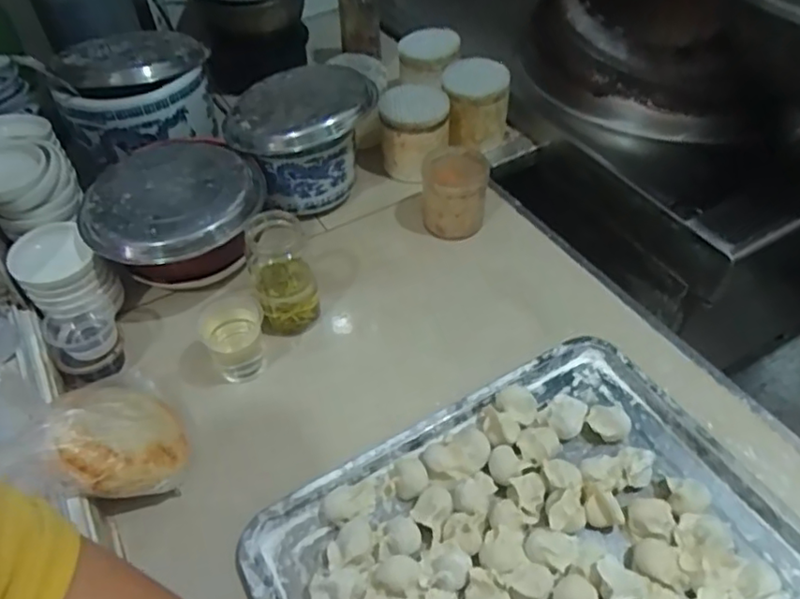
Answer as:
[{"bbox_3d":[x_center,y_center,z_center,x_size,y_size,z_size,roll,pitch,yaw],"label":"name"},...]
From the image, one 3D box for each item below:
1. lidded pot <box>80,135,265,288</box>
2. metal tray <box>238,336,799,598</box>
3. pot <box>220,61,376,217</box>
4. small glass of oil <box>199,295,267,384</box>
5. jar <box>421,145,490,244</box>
[{"bbox_3d":[-0.255,-0.100,0.730,0.187,0.107,0.214,-8,49,-4],"label":"lidded pot"},{"bbox_3d":[0.116,0.220,0.519,0.431,0.028,0.326,-24,52,-18],"label":"metal tray"},{"bbox_3d":[-0.125,-0.211,0.818,0.177,0.139,0.176,-1,49,1],"label":"pot"},{"bbox_3d":[-0.177,0.044,0.669,0.065,0.078,0.066,-1,49,1],"label":"small glass of oil"},{"bbox_3d":[0.073,-0.139,0.813,0.083,0.092,0.089,-1,49,1],"label":"jar"}]

